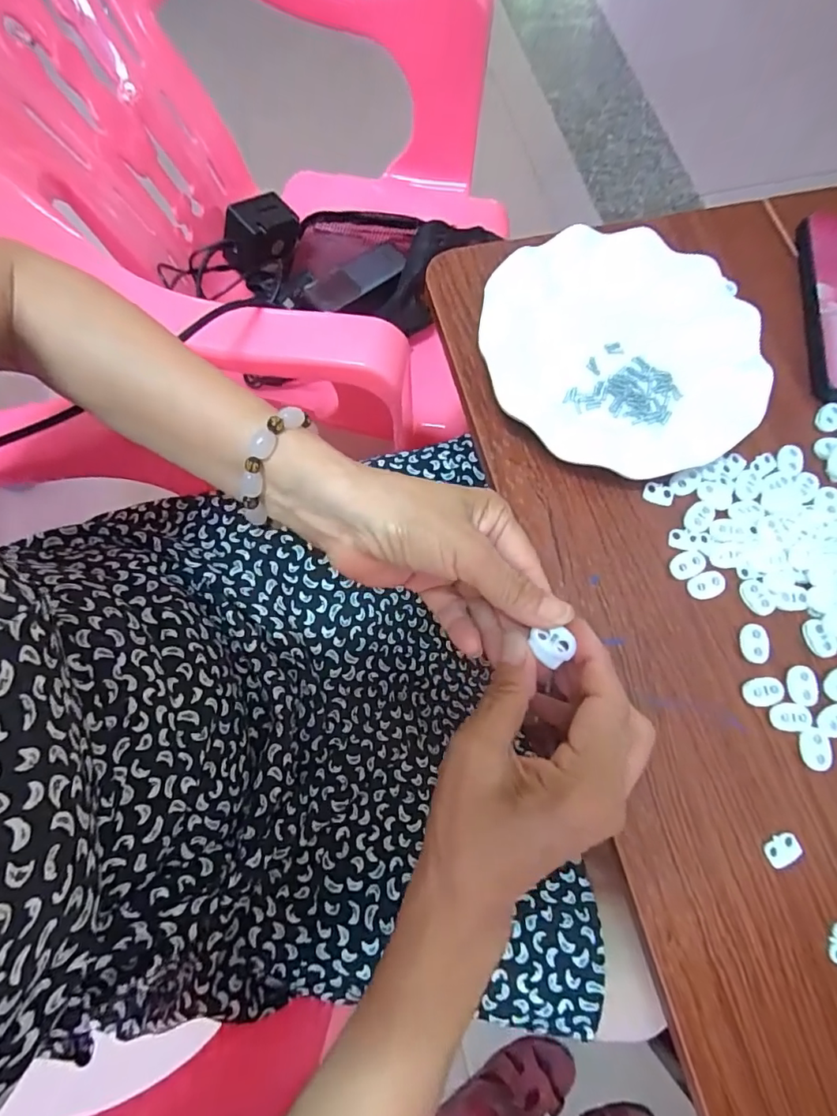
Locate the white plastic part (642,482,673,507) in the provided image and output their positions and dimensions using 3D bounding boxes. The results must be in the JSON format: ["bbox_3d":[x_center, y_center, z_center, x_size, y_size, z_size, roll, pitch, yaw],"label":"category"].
[{"bbox_3d":[0.155,-0.041,0.325,0.019,0.004,0.012,18,75,5],"label":"white plastic part"}]

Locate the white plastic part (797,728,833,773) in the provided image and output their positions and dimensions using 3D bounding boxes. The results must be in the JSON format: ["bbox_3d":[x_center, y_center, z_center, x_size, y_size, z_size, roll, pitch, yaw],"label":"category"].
[{"bbox_3d":[0.223,0.108,0.283,0.016,0.005,0.021,-5,75,-1],"label":"white plastic part"}]

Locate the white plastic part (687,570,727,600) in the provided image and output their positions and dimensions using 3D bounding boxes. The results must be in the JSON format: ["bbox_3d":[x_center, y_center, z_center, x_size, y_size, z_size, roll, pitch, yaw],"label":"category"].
[{"bbox_3d":[0.176,0.017,0.308,0.020,0.005,0.016,-16,75,-5],"label":"white plastic part"}]

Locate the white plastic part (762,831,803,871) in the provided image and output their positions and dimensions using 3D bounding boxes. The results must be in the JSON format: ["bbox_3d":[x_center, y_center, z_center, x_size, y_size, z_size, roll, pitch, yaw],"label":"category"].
[{"bbox_3d":[0.196,0.157,0.270,0.020,0.004,0.015,-23,76,-6],"label":"white plastic part"}]

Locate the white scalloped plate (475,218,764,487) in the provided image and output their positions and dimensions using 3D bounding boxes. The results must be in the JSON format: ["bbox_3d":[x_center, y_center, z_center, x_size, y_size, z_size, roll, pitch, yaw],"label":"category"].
[{"bbox_3d":[0.136,-0.144,0.341,0.184,0.023,0.174,0,75,0],"label":"white scalloped plate"}]

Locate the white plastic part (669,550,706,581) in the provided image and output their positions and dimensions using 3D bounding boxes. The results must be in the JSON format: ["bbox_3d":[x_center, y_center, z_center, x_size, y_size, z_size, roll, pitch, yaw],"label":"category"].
[{"bbox_3d":[0.167,0.004,0.312,0.023,0.004,0.016,-29,77,-8],"label":"white plastic part"}]

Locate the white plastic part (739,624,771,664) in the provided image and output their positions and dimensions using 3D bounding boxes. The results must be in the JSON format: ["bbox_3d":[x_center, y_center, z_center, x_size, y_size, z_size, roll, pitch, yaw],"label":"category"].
[{"bbox_3d":[0.200,0.051,0.299,0.015,0.004,0.023,4,75,1],"label":"white plastic part"}]

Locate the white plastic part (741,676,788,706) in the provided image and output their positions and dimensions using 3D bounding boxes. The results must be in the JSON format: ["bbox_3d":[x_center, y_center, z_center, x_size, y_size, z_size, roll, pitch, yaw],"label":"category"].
[{"bbox_3d":[0.200,0.077,0.291,0.024,0.004,0.015,-11,75,-3],"label":"white plastic part"}]

